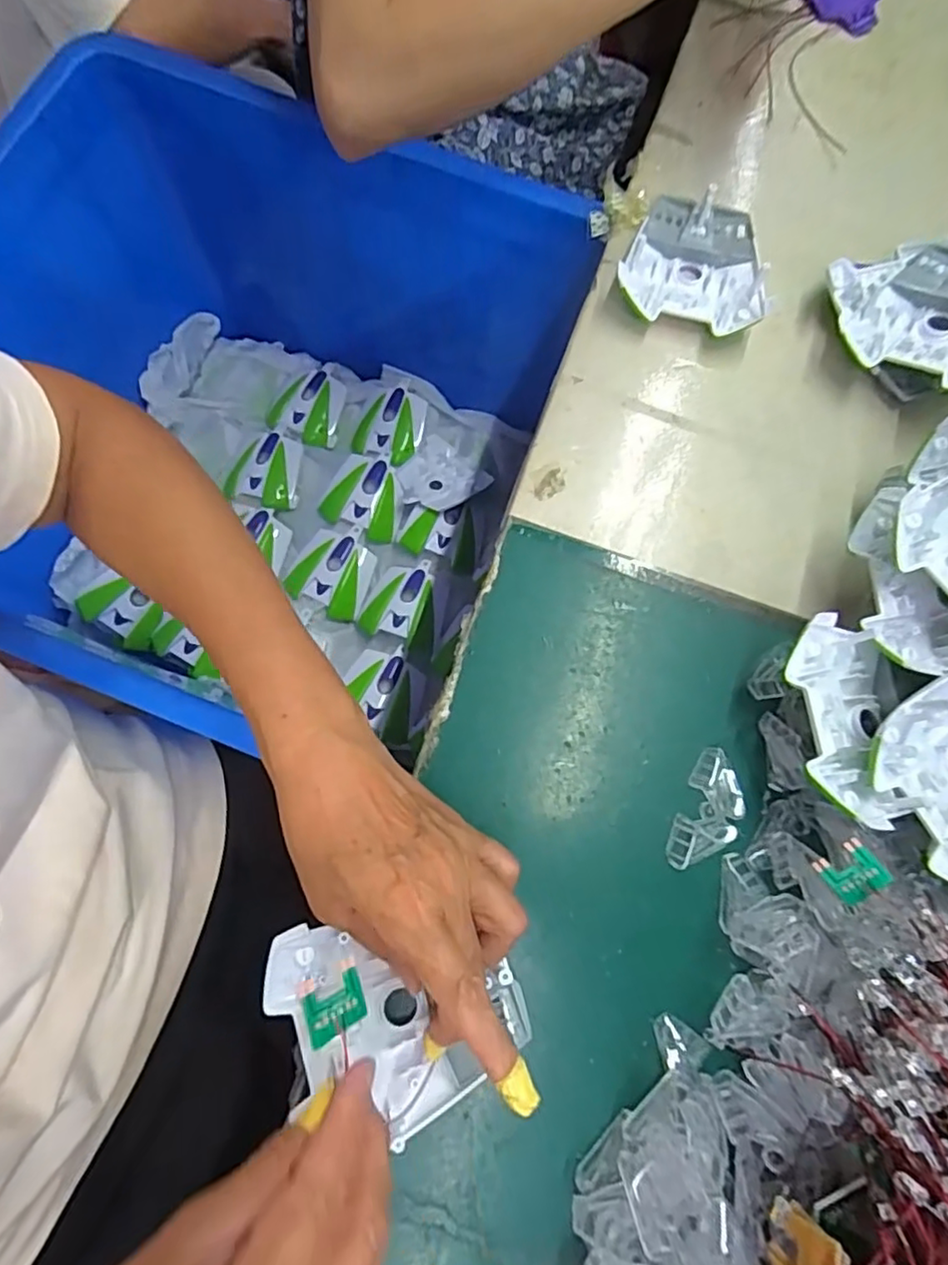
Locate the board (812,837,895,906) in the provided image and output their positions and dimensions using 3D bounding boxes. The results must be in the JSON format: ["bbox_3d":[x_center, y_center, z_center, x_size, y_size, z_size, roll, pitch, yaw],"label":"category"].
[{"bbox_3d":[0.180,0.115,0.292,0.025,0.007,0.026,-43,81,20],"label":"board"}]

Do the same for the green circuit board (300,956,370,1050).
[{"bbox_3d":[-0.053,0.141,0.236,0.023,0.004,0.025,-12,89,-38],"label":"green circuit board"}]

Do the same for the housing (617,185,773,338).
[{"bbox_3d":[0.156,-0.250,0.422,0.096,0.026,0.100,23,75,5],"label":"housing"}]

